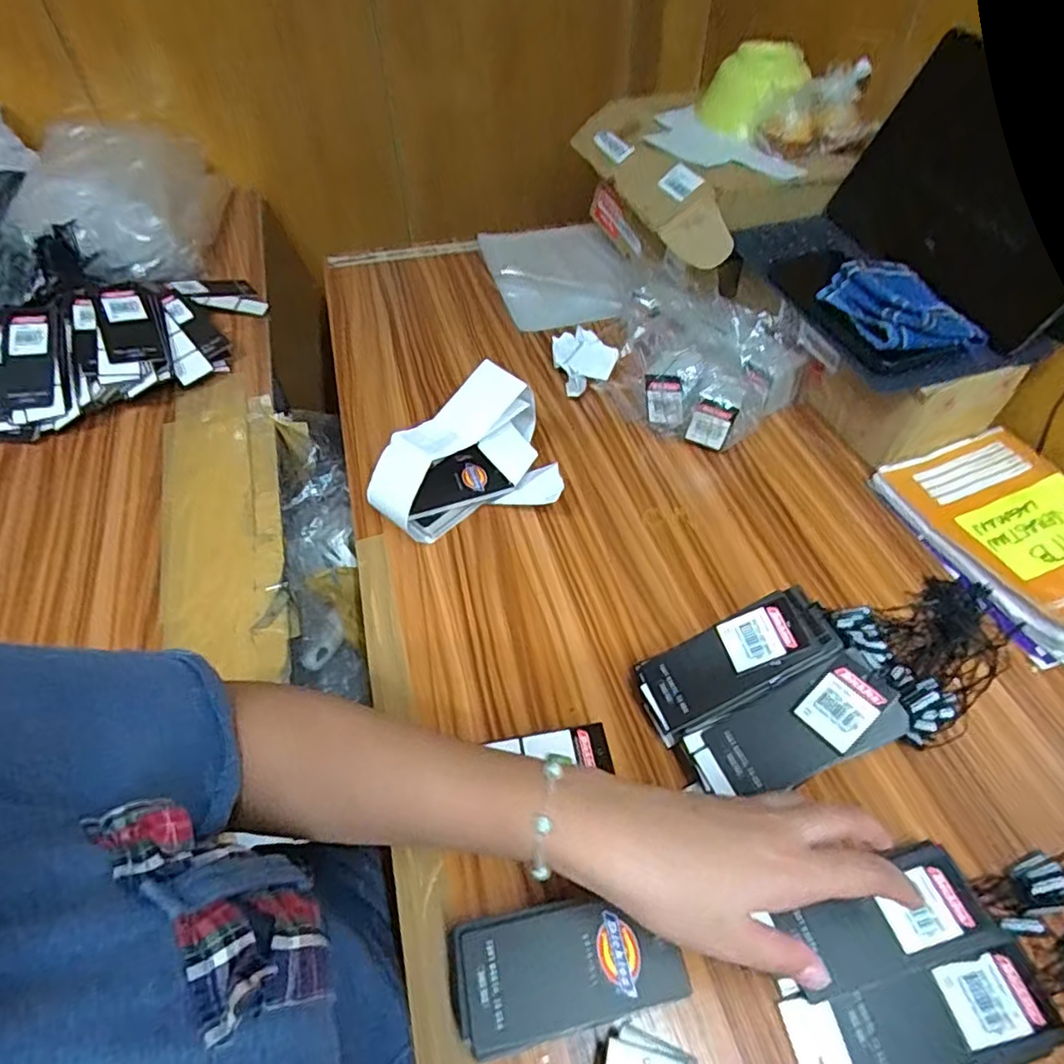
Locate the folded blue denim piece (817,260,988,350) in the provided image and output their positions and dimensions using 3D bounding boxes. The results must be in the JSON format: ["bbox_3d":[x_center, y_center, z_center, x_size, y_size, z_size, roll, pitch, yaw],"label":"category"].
[{"bbox_3d":[0.303,-0.188,0.516,0.085,0.029,0.100,-18,53,-14],"label":"folded blue denim piece"}]

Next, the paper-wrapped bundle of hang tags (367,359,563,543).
[{"bbox_3d":[-0.060,-0.061,0.540,0.156,0.105,0.097,-6,50,-4],"label":"paper-wrapped bundle of hang tags"}]

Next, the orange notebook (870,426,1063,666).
[{"bbox_3d":[0.410,0.002,0.519,0.143,0.026,0.204,-17,52,-12],"label":"orange notebook"}]

